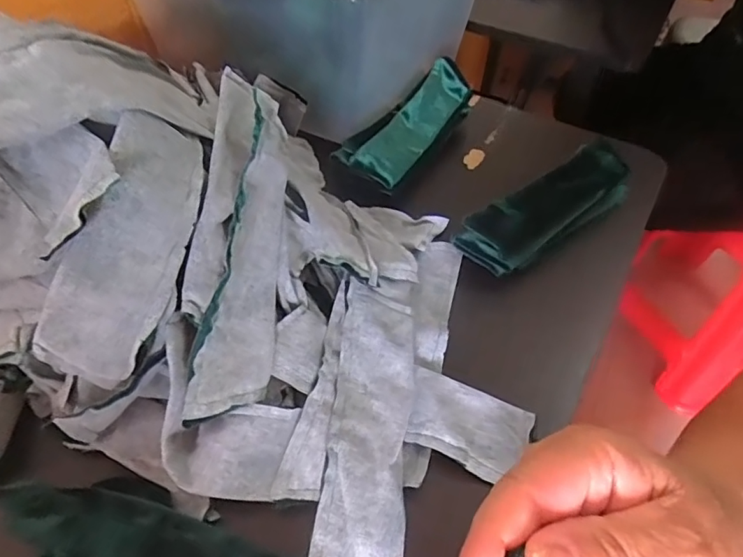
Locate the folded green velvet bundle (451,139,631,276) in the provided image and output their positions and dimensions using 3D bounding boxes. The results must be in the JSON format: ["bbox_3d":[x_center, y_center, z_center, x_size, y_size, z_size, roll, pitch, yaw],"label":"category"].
[{"bbox_3d":[0.153,-0.060,0.418,0.178,0.044,0.050,-33,58,-25],"label":"folded green velvet bundle"}]

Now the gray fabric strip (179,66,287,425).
[{"bbox_3d":[-0.081,-0.032,0.320,0.045,0.065,0.231,2,75,0],"label":"gray fabric strip"}]

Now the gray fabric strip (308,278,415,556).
[{"bbox_3d":[-0.001,0.085,0.304,0.048,0.012,0.188,5,50,3],"label":"gray fabric strip"}]

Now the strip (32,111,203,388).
[{"bbox_3d":[-0.129,-0.017,0.269,0.028,0.051,0.144,1,73,53],"label":"strip"}]

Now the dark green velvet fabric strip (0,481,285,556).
[{"bbox_3d":[-0.117,0.139,0.262,0.158,0.019,0.039,14,51,10],"label":"dark green velvet fabric strip"}]

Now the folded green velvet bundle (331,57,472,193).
[{"bbox_3d":[0.040,-0.152,0.483,0.059,0.033,0.173,26,54,19],"label":"folded green velvet bundle"}]

